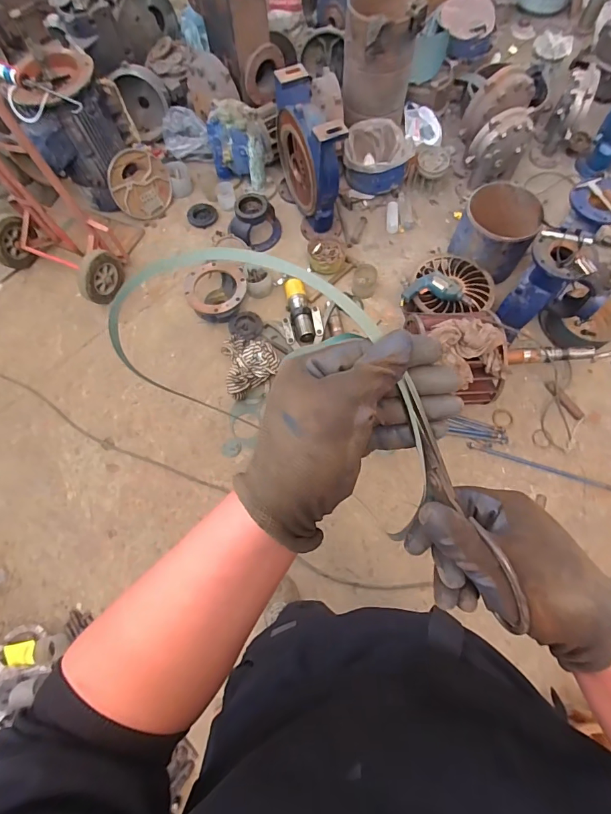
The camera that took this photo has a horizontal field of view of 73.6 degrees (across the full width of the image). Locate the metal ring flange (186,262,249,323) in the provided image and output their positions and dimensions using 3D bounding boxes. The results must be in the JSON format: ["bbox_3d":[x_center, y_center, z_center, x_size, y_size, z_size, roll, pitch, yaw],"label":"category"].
[{"bbox_3d":[-0.365,-0.464,1.699,0.231,0.152,0.221,-2,71,1],"label":"metal ring flange"}]

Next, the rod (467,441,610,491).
[{"bbox_3d":[0.865,0.221,1.490,0.530,0.024,0.026,18,72,7],"label":"rod"}]

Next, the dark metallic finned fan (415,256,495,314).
[{"bbox_3d":[0.590,-0.502,1.643,0.313,0.060,0.305,1,68,1],"label":"dark metallic finned fan"}]

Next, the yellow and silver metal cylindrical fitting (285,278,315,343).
[{"bbox_3d":[-0.025,-0.404,1.706,0.089,0.074,0.301,-11,69,-3],"label":"yellow and silver metal cylindrical fitting"}]

